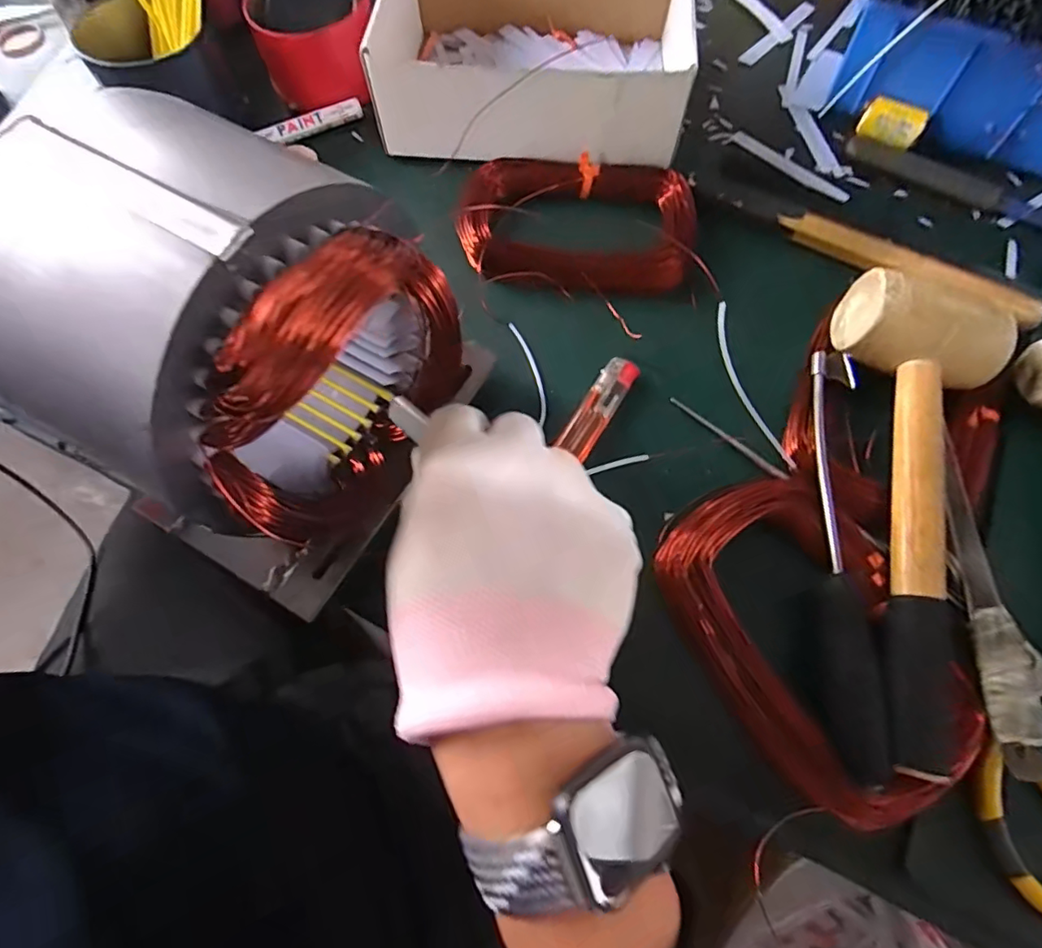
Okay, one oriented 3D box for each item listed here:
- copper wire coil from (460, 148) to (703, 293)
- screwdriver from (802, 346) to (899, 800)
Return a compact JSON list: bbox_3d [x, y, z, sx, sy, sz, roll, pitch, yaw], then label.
[{"bbox_3d":[0.039,-0.195,0.418,0.177,0.023,0.124,10,70,6],"label":"copper wire coil"},{"bbox_3d":[0.183,0.039,0.317,0.032,0.024,0.245,7,69,5],"label":"screwdriver"}]

